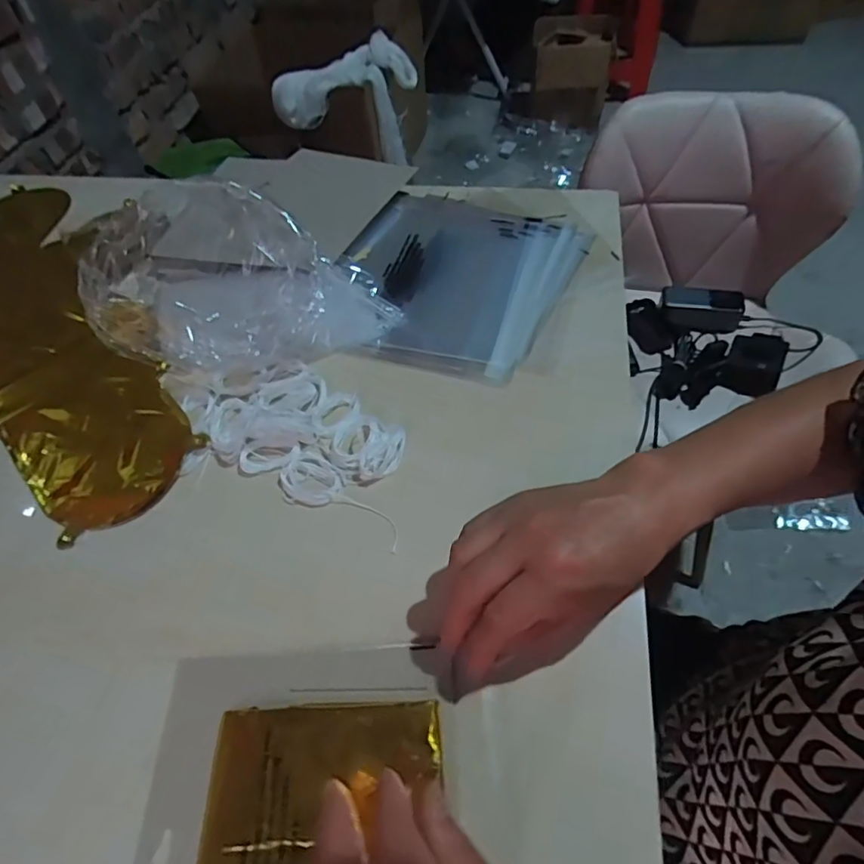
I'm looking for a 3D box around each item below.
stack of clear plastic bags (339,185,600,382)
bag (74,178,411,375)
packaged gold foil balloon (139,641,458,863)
[{"bbox_3d":[0.014,-0.155,0.516,0.218,0.014,0.238,19,58,18],"label":"stack of clear plastic bags"},{"bbox_3d":[-0.158,-0.126,0.438,0.226,0.119,0.129,8,55,11],"label":"bag"},{"bbox_3d":[-0.070,0.210,0.266,0.160,0.015,0.193,-4,54,3],"label":"packaged gold foil balloon"}]

